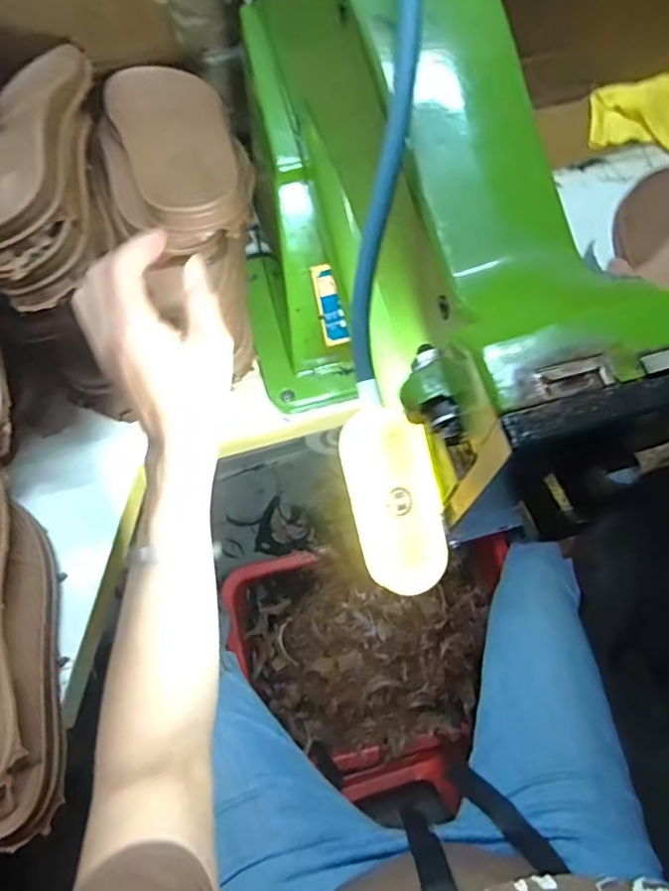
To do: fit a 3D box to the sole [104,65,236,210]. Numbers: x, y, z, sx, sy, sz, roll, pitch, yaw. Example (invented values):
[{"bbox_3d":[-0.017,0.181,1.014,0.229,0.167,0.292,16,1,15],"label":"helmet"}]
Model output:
[{"bbox_3d":[-0.136,-0.268,0.470,0.091,0.010,0.249,-17,55,-7],"label":"sole"}]

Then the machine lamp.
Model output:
[{"bbox_3d":[0.025,0.023,0.230,0.035,0.013,0.076,-14,94,-6],"label":"machine lamp"}]

